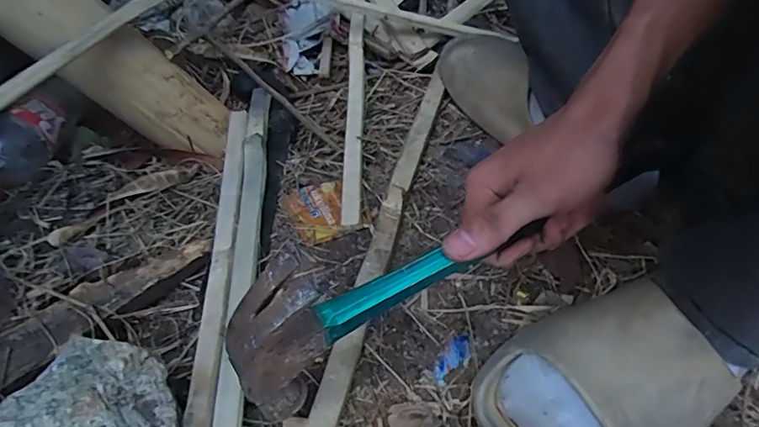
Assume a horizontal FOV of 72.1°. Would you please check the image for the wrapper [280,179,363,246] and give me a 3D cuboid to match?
[{"bbox_3d":[-0.053,-0.005,0.471,0.054,0.007,0.072,-18,53,-20],"label":"wrapper"}]

